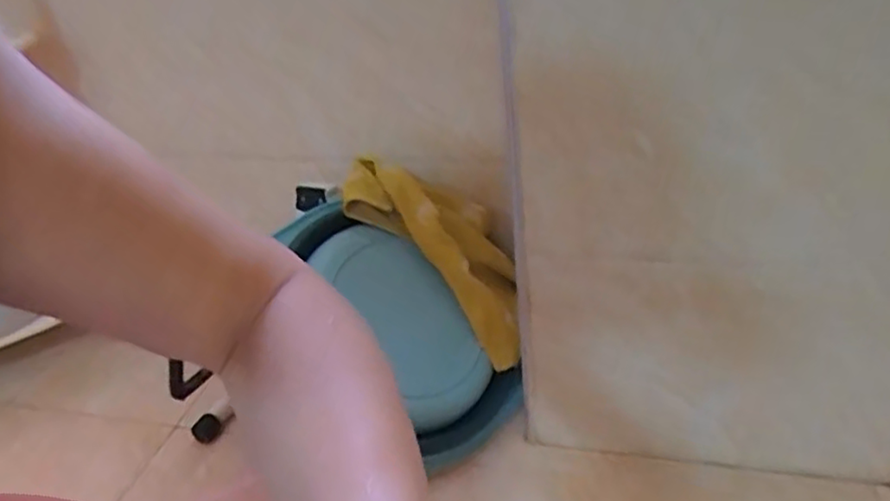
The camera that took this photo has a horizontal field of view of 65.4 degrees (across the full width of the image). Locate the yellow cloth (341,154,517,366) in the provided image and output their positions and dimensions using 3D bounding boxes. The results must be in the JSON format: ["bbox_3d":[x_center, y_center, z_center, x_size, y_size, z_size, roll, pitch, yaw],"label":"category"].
[{"bbox_3d":[0.011,-0.006,0.925,0.130,0.327,0.074,-41,-2,-45],"label":"yellow cloth"}]

